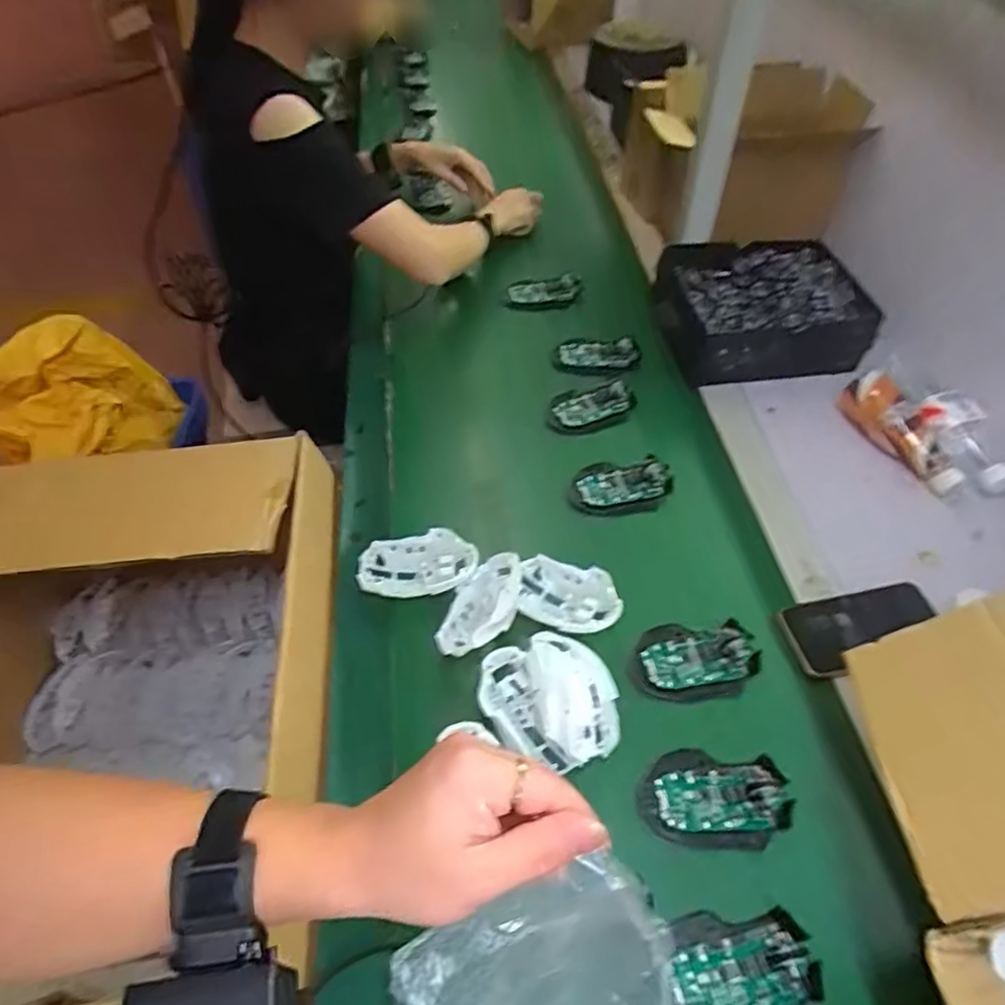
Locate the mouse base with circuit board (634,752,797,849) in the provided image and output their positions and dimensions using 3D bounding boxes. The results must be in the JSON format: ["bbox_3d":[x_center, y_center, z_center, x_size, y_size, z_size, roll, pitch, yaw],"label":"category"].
[{"bbox_3d":[0.171,0.238,0.539,0.117,0.017,0.071,6,48,4],"label":"mouse base with circuit board"}]

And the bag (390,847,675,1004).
[{"bbox_3d":[0.026,0.249,0.345,0.127,0.113,0.019,-30,14,-5],"label":"bag"}]

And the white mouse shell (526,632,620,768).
[{"bbox_3d":[0.062,0.167,0.576,0.069,0.043,0.112,-5,49,-6],"label":"white mouse shell"}]

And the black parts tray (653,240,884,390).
[{"bbox_3d":[0.343,-0.254,0.888,0.269,0.100,0.188,-4,48,-5],"label":"black parts tray"}]

